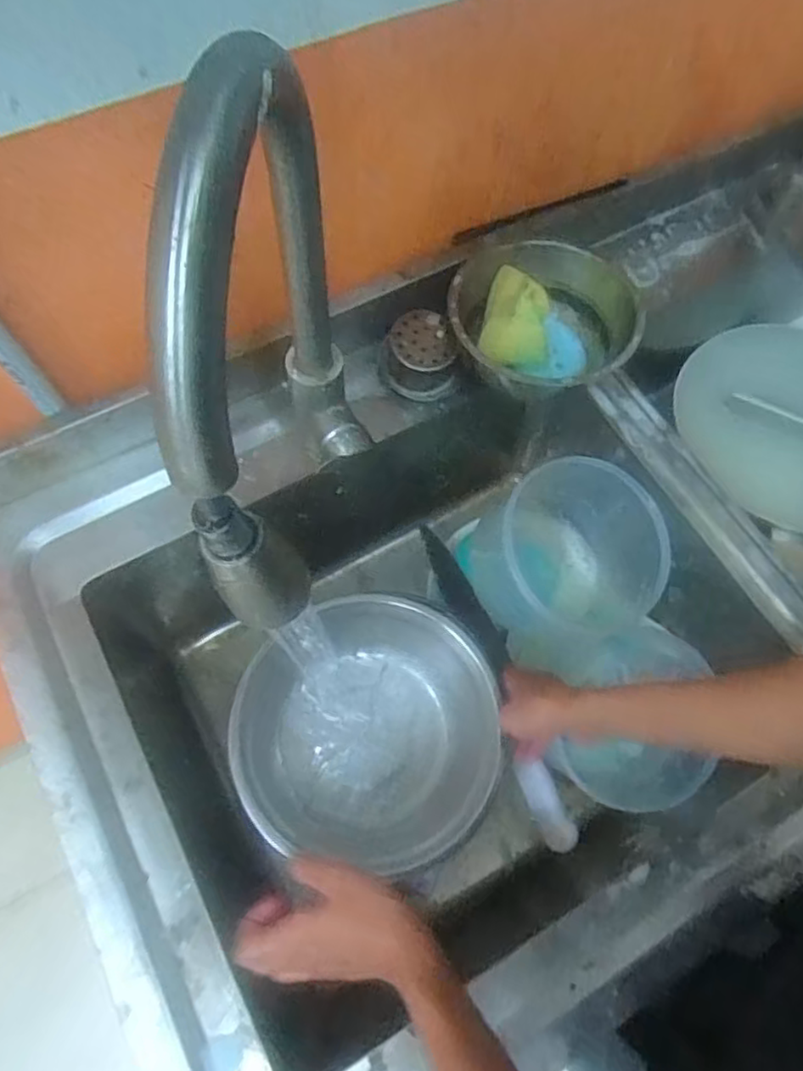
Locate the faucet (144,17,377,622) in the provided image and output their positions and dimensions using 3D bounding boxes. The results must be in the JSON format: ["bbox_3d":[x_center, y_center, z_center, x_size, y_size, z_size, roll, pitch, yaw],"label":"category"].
[{"bbox_3d":[-0.057,-0.089,0.377,0.056,0.335,0.245,4,67,0],"label":"faucet"}]

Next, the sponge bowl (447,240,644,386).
[{"bbox_3d":[0.127,-0.193,0.632,0.162,0.074,0.158,1,67,-2],"label":"sponge bowl"}]

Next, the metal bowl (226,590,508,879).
[{"bbox_3d":[-0.033,0.173,0.601,0.237,0.078,0.222,1,67,-2],"label":"metal bowl"}]

